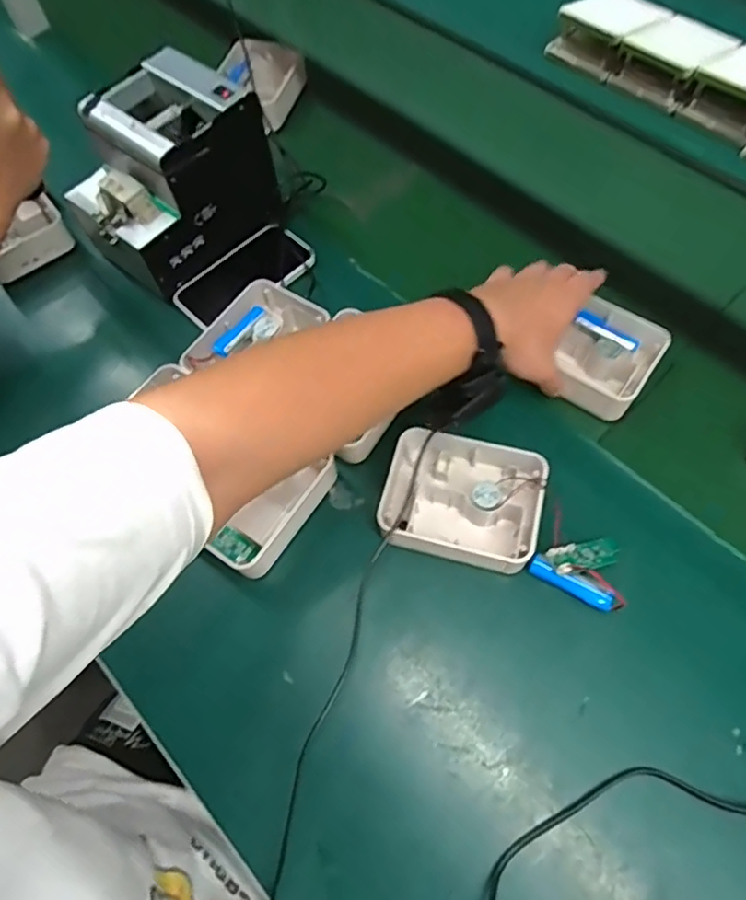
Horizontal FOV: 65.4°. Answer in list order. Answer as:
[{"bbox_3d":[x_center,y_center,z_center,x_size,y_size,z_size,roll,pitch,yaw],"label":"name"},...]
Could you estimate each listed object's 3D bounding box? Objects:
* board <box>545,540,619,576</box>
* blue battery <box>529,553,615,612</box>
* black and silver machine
[{"bbox_3d":[0.176,0.087,0.478,0.067,0.012,0.022,-5,61,-22],"label":"board"},{"bbox_3d":[0.160,0.109,0.471,0.068,0.020,0.015,27,68,16],"label":"blue battery"},{"bbox_3d":[-0.217,-0.290,0.615,0.147,0.149,0.185,41,72,20],"label":"black and silver machine"}]

